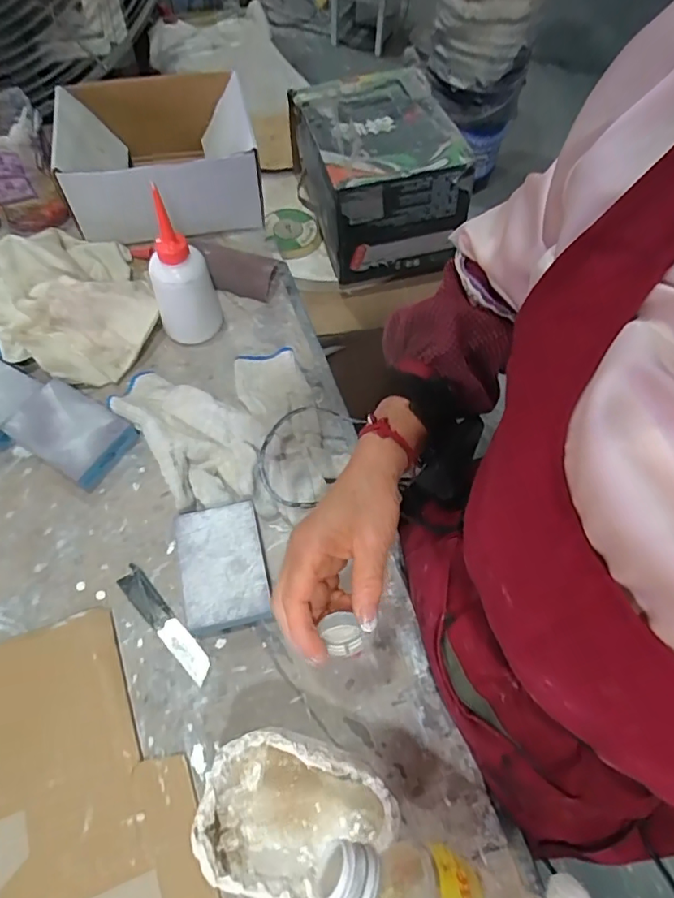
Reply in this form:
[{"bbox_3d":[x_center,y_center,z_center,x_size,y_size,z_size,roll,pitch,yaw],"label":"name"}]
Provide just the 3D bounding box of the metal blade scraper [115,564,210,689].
[{"bbox_3d":[-0.142,0.143,0.439,0.021,0.006,0.110,-39,70,-21],"label":"metal blade scraper"}]

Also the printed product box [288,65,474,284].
[{"bbox_3d":[0.061,-0.449,0.877,0.227,0.172,0.283,-9,62,-8],"label":"printed product box"}]

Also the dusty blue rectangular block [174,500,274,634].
[{"bbox_3d":[-0.095,0.101,0.453,0.068,0.027,0.102,-12,63,-9],"label":"dusty blue rectangular block"}]

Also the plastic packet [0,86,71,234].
[{"bbox_3d":[-0.378,-0.332,0.629,0.091,0.113,0.101,-28,66,-16],"label":"plastic packet"}]

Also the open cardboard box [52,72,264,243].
[{"bbox_3d":[-0.208,-0.353,0.649,0.210,0.103,0.199,-9,62,-7],"label":"open cardboard box"}]

